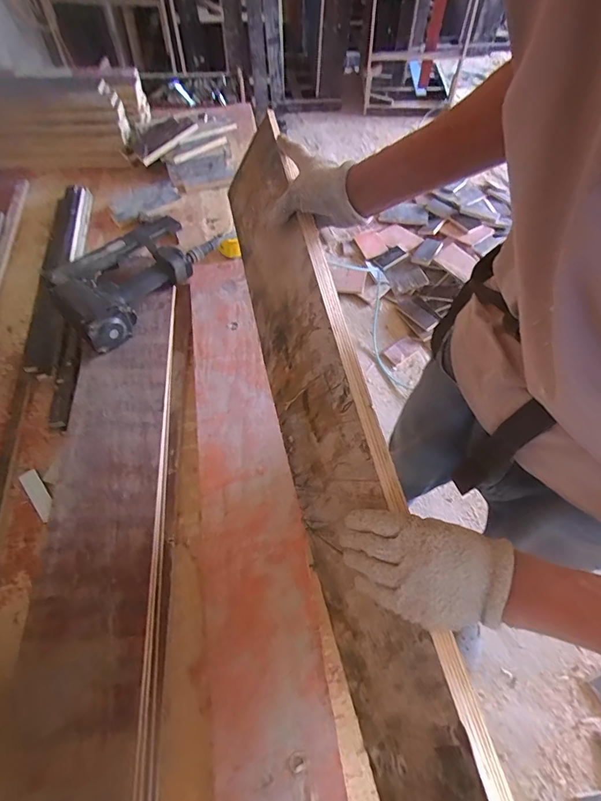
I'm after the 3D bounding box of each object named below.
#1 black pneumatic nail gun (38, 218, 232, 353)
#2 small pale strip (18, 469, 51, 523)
[{"bbox_3d":[-0.300,-0.260,0.815,0.193,0.079,0.352,38,66,21],"label":"black pneumatic nail gun"},{"bbox_3d":[-0.428,0.149,0.679,0.029,0.007,0.096,-38,65,-20],"label":"small pale strip"}]

